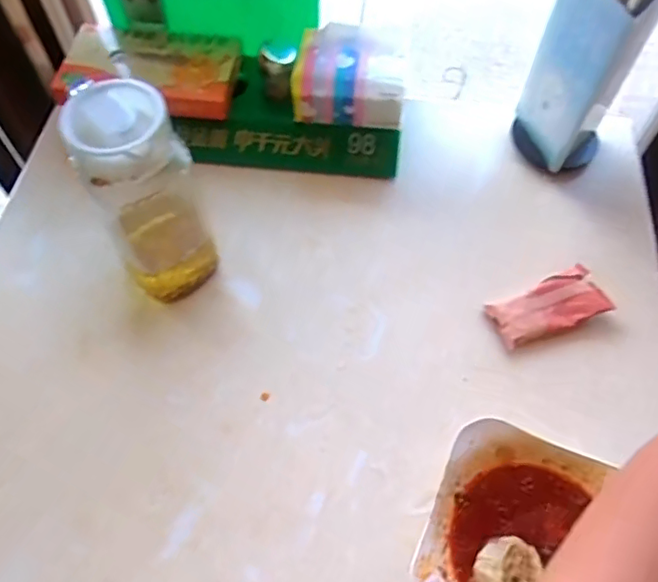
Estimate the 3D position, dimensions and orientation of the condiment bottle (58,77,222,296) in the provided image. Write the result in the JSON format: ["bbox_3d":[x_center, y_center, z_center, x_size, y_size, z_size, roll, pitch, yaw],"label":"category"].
[{"bbox_3d":[-0.153,-0.076,0.503,0.081,0.198,0.080,1,62,-1],"label":"condiment bottle"}]

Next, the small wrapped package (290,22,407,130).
[{"bbox_3d":[0.025,-0.230,0.625,0.121,0.070,0.079,5,60,5],"label":"small wrapped package"}]

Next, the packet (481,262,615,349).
[{"bbox_3d":[0.214,0.016,0.568,0.111,0.015,0.052,-20,64,-12],"label":"packet"}]

